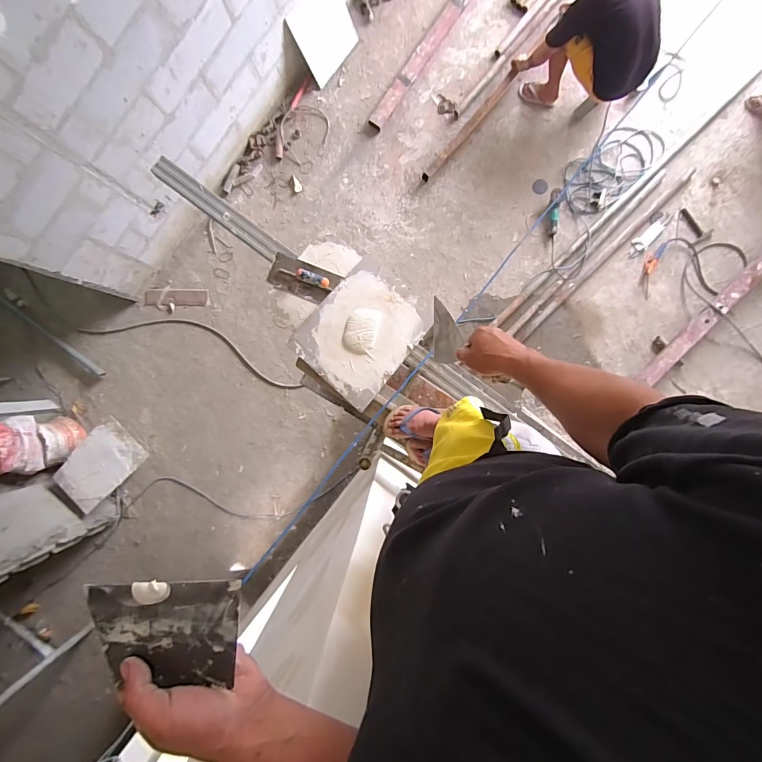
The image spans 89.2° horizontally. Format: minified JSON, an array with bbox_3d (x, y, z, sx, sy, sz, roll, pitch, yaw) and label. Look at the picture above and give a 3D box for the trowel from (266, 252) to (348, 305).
[{"bbox_3d":[-0.281,-0.367,1.370,0.258,0.102,0.131,21,90,3],"label":"trowel"}]

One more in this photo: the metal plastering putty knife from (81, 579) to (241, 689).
[{"bbox_3d":[-0.191,0.223,0.341,0.142,0.008,0.090,-5,93,8],"label":"metal plastering putty knife"}]

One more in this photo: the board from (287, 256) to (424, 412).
[{"bbox_3d":[-0.061,-0.175,1.379,0.358,0.034,0.436,42,91,3],"label":"board"}]

